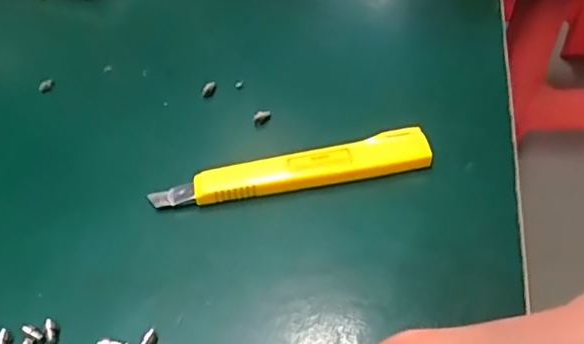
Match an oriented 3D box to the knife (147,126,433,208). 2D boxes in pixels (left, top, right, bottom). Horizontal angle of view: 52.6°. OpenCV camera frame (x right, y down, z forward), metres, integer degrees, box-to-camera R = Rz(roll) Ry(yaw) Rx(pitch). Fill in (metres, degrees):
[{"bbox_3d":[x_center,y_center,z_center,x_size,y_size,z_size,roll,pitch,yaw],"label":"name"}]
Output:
[{"bbox_3d":[0.000,0.000,0.284,0.132,0.012,0.020,-9,49,-4],"label":"knife"}]

